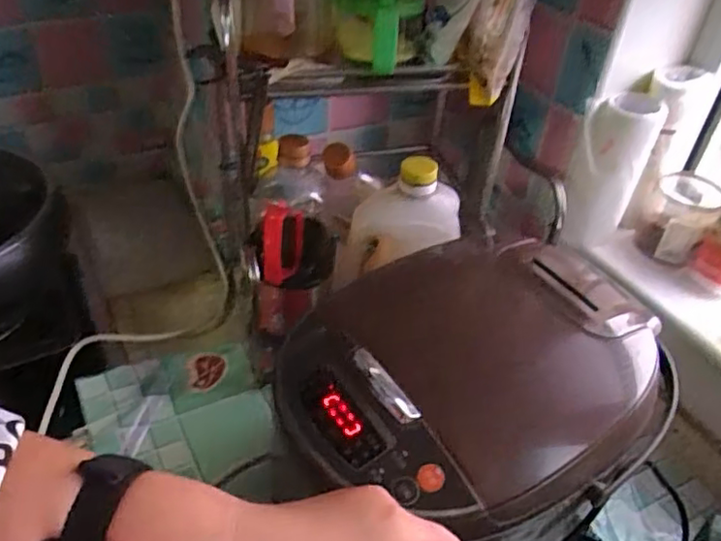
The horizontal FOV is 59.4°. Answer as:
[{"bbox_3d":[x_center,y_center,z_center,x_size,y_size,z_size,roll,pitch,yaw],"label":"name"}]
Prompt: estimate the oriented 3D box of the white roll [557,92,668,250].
[{"bbox_3d":[0.299,-0.120,0.776,0.082,0.171,0.086,20,43,17],"label":"white roll"}]

